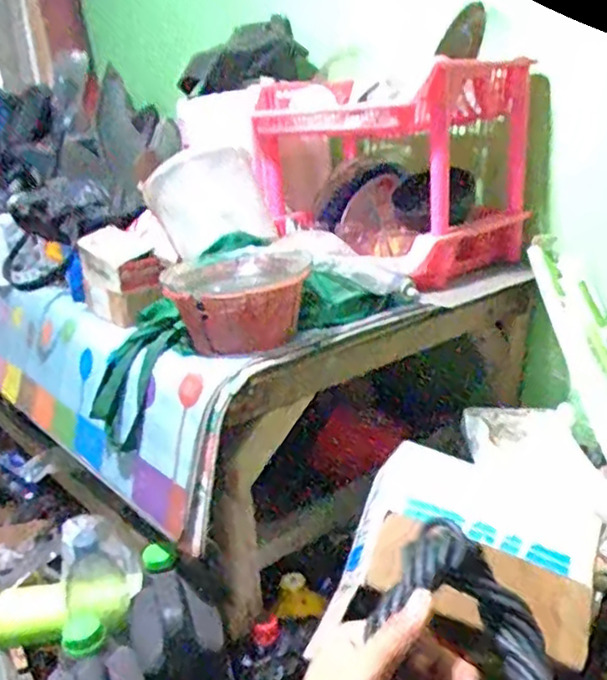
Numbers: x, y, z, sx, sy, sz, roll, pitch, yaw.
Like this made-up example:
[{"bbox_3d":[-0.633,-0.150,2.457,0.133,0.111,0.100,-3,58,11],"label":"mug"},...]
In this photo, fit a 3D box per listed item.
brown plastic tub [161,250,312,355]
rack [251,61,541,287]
[{"bbox_3d":[-0.091,-0.054,0.907,0.199,0.111,0.200,-3,18,4],"label":"brown plastic tub"},{"bbox_3d":[0.159,-0.317,1.207,0.445,0.328,0.320,13,25,42],"label":"rack"}]

